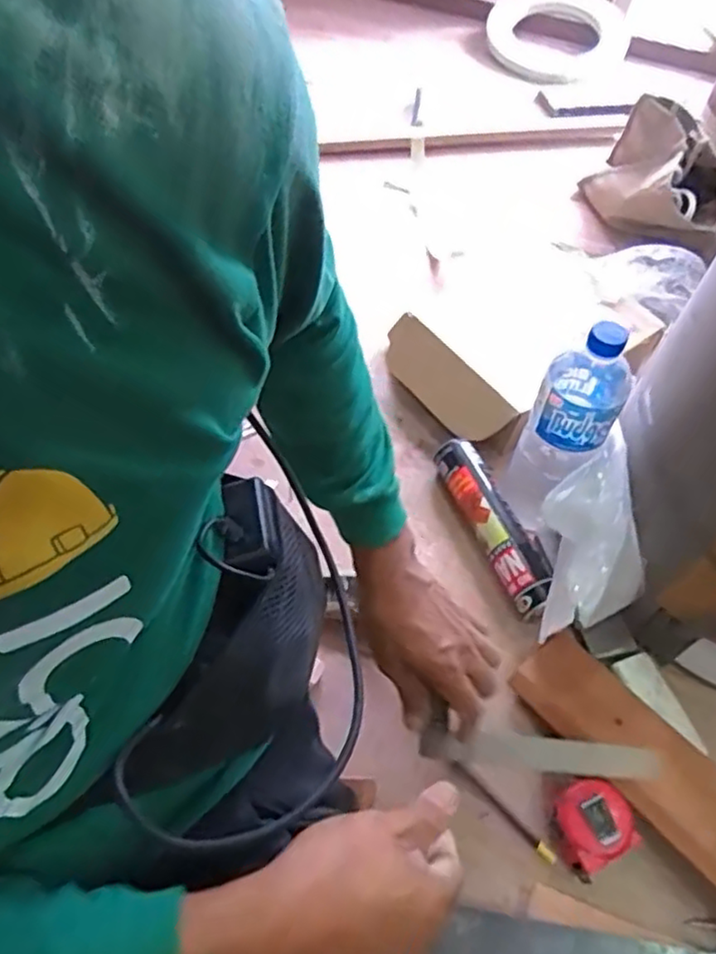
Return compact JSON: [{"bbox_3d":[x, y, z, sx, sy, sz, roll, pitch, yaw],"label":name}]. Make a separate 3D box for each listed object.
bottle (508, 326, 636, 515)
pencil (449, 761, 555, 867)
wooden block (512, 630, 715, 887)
[{"bbox_3d":[0.202,-0.047,0.664,0.082,0.265,0.093,27,58,13],"label":"bottle"},{"bbox_3d":[0.126,0.289,0.572,0.009,0.007,0.108,-38,66,-26],"label":"pencil"},{"bbox_3d":[0.264,0.255,0.569,0.086,0.018,0.286,-34,55,-24],"label":"wooden block"}]

